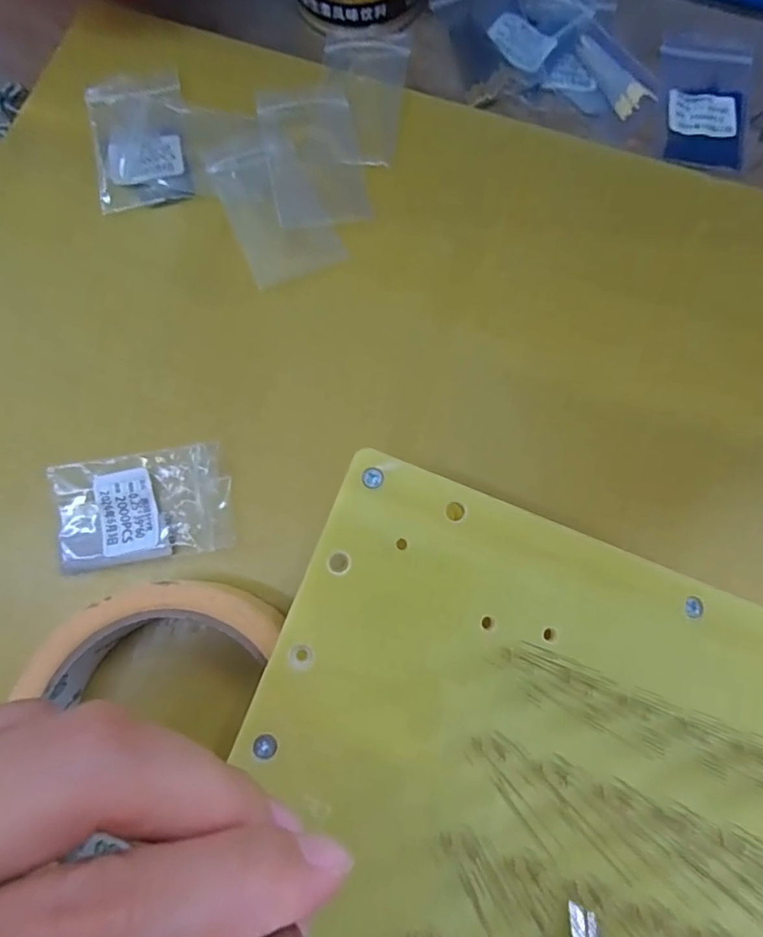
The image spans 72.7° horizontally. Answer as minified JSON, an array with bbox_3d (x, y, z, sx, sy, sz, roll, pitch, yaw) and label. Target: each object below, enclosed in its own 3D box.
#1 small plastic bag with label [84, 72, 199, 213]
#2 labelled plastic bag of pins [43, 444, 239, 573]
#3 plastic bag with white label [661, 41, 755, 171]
[{"bbox_3d":[-0.104,-0.141,0.222,0.039,0.006,0.063,-13,78,-1],"label":"small plastic bag with label"},{"bbox_3d":[-0.087,0.014,0.190,0.063,0.011,0.039,-8,78,0],"label":"labelled plastic bag of pins"},{"bbox_3d":[0.142,-0.159,0.226,0.038,0.004,0.061,7,78,3],"label":"plastic bag with white label"}]

